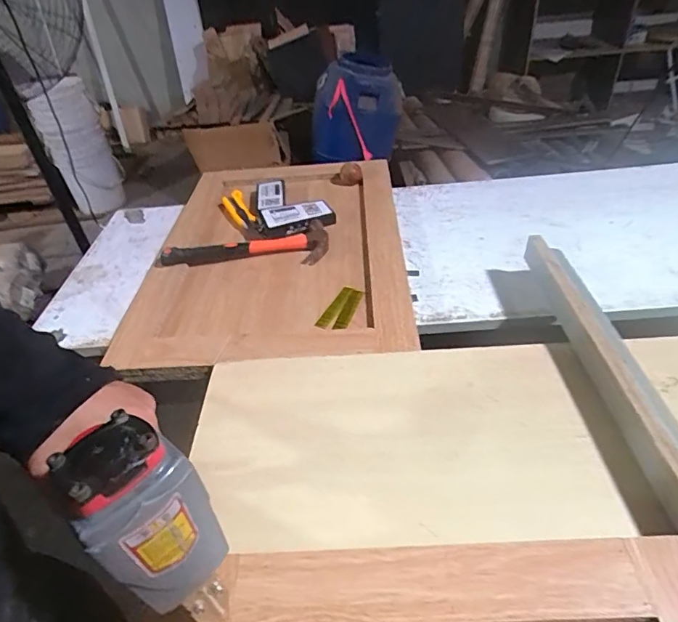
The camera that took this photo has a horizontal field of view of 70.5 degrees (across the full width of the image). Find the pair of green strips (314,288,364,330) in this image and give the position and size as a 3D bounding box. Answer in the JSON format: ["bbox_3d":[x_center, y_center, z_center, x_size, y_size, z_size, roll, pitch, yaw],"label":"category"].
[{"bbox_3d":[0.003,-0.003,0.667,0.044,0.010,0.088,12,42,21],"label":"pair of green strips"}]

